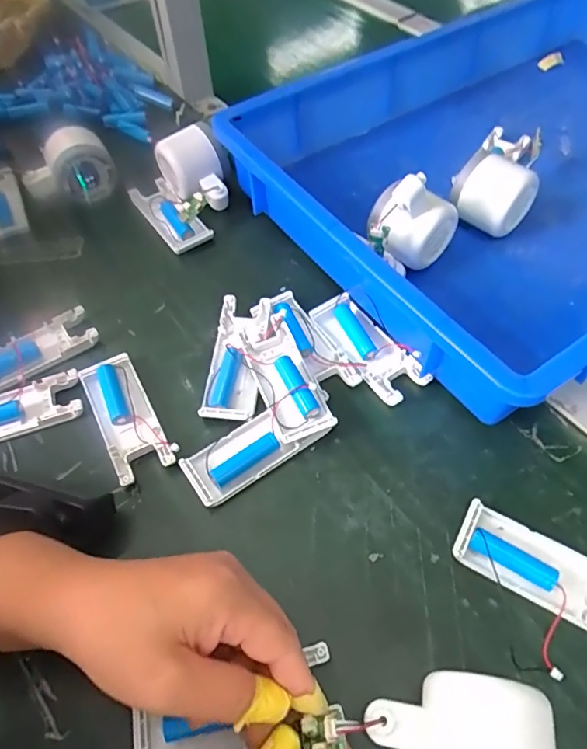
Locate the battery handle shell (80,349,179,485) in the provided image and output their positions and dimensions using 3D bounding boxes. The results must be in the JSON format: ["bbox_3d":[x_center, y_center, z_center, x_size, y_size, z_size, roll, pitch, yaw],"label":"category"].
[{"bbox_3d":[-0.122,0.031,0.369,0.041,0.016,0.100,-28,59,-14],"label":"battery handle shell"}]

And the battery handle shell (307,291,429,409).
[{"bbox_3d":[0.058,-0.022,0.395,0.041,0.015,0.102,-31,60,-15],"label":"battery handle shell"}]

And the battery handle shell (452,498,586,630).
[{"bbox_3d":[0.150,0.116,0.300,0.104,0.016,0.040,24,62,19],"label":"battery handle shell"}]

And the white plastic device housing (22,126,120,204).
[{"bbox_3d":[-0.222,-0.201,0.498,0.083,0.058,0.029,-26,59,-12],"label":"white plastic device housing"}]

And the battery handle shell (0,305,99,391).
[{"bbox_3d":[-0.211,-0.016,0.403,0.104,0.014,0.040,-32,60,-16],"label":"battery handle shell"}]

